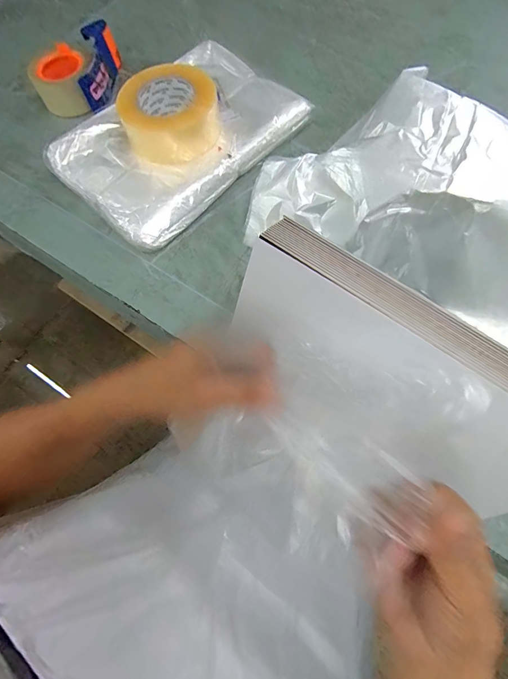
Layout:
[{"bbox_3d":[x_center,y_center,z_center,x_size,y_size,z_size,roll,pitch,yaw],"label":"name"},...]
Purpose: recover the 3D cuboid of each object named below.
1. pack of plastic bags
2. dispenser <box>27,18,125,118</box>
[{"bbox_3d":[-0.105,-0.298,0.512,0.224,0.046,0.339,41,75,17],"label":"pack of plastic bags"},{"bbox_3d":[-0.295,-0.443,0.567,0.120,0.052,0.148,1,68,3],"label":"dispenser"}]

